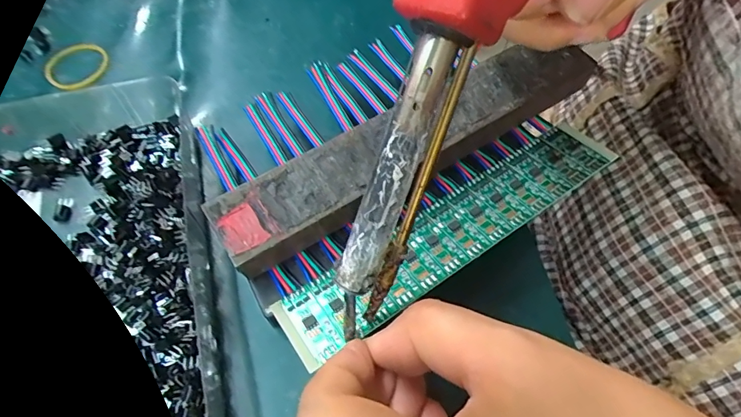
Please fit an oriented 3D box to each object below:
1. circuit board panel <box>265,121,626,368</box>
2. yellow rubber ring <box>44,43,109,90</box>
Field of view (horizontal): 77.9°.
[{"bbox_3d":[0.036,0.009,0.196,0.161,0.006,0.032,-31,66,-16],"label":"circuit board panel"},{"bbox_3d":[-0.167,-0.081,0.261,0.034,0.004,0.033,0,61,-1],"label":"yellow rubber ring"}]

